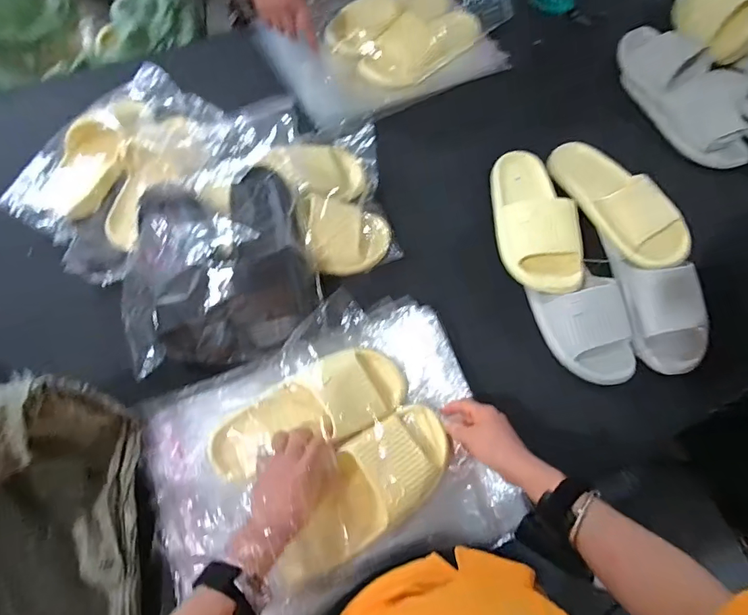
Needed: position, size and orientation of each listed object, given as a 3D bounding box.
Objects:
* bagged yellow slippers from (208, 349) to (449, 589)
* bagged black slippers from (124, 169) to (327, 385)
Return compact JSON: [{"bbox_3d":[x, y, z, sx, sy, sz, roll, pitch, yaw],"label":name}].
[{"bbox_3d":[-0.044,0.164,0.508,0.244,0.075,0.207,-34,73,-16],"label":"bagged yellow slippers"},{"bbox_3d":[-0.211,-0.062,0.593,0.250,0.106,0.247,-8,68,-7],"label":"bagged black slippers"}]

